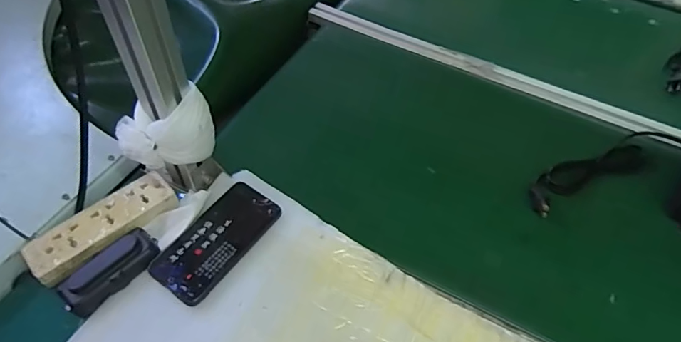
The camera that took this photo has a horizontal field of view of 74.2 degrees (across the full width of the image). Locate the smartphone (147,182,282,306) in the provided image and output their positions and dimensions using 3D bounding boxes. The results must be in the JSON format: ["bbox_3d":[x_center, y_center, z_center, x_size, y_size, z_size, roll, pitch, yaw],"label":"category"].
[{"bbox_3d":[-0.147,0.081,0.537,0.078,0.012,0.154,31,57,19],"label":"smartphone"}]

